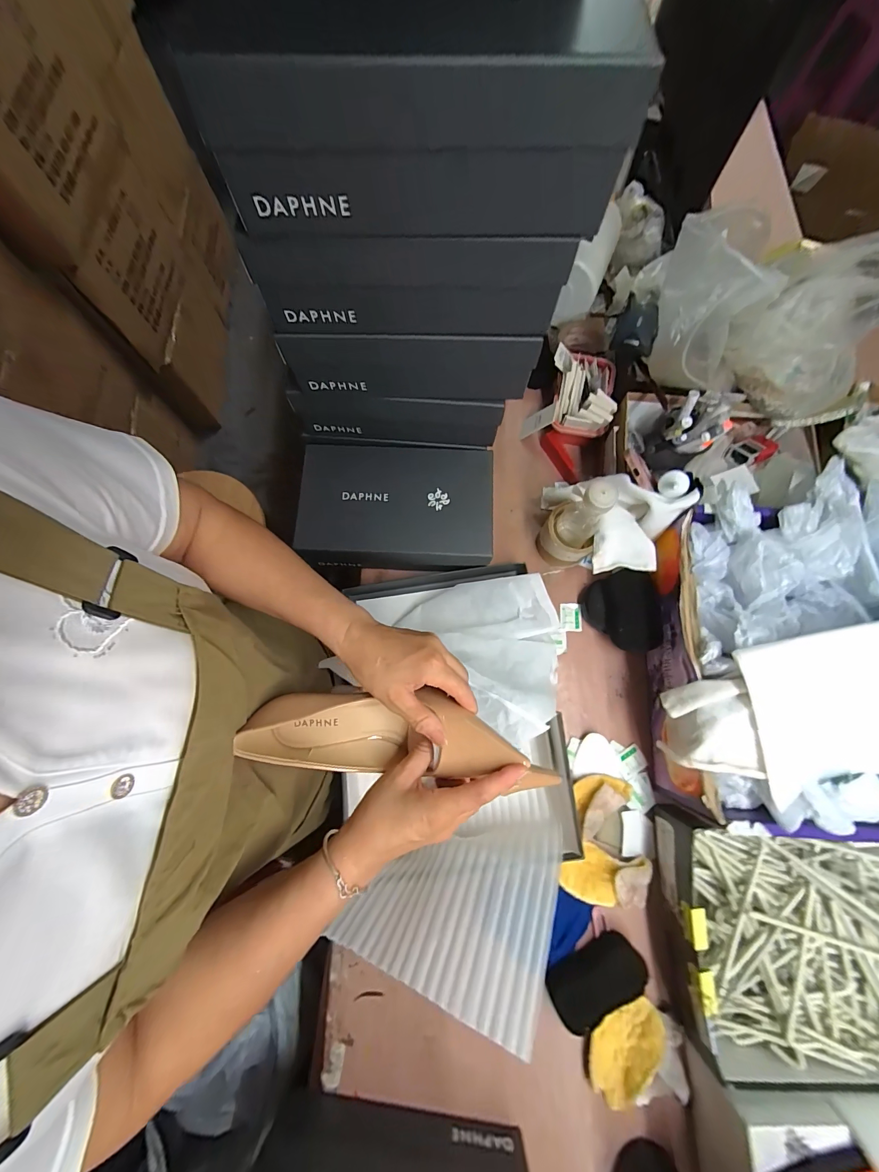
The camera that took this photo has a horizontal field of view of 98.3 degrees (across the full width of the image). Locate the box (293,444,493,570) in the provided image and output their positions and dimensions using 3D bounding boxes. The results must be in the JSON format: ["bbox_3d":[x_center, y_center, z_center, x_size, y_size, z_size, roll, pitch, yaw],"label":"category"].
[{"bbox_3d":[-0.065,-0.125,0.616,0.294,0.086,0.193,0,76,1],"label":"box"}]

